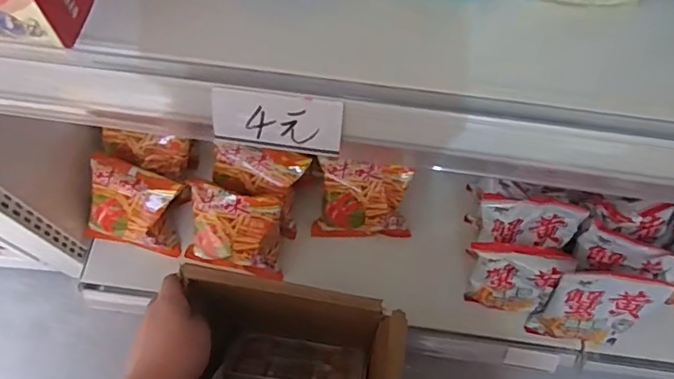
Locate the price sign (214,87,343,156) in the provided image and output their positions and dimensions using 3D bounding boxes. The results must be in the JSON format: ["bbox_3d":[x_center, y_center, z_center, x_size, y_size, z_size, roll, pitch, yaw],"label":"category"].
[{"bbox_3d":[-0.035,-0.040,0.320,0.075,0.037,0.004,8,37,3],"label":"price sign"}]

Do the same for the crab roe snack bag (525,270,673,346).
[{"bbox_3d":[0.329,0.150,0.684,0.132,0.131,0.042,6,30,1],"label":"crab roe snack bag"}]

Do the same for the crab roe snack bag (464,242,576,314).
[{"bbox_3d":[0.232,0.117,0.703,0.116,0.119,0.035,9,42,10],"label":"crab roe snack bag"}]

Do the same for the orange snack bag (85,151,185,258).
[{"bbox_3d":[-0.284,0.028,0.751,0.145,0.137,0.045,23,30,4],"label":"orange snack bag"}]

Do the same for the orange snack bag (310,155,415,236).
[{"bbox_3d":[0.035,0.015,0.759,0.141,0.136,0.057,7,24,4],"label":"orange snack bag"}]

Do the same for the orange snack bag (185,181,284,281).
[{"bbox_3d":[-0.136,0.055,0.735,0.135,0.130,0.046,16,33,8],"label":"orange snack bag"}]

